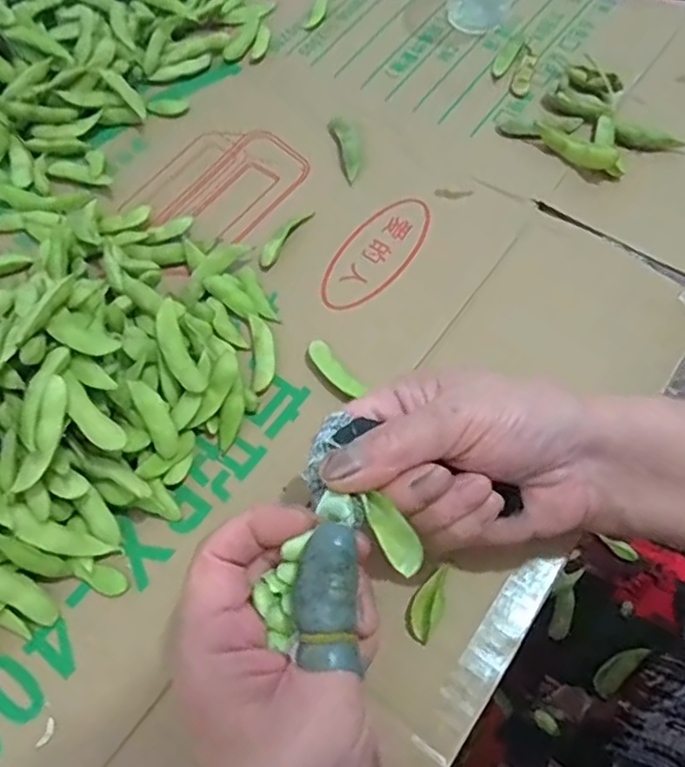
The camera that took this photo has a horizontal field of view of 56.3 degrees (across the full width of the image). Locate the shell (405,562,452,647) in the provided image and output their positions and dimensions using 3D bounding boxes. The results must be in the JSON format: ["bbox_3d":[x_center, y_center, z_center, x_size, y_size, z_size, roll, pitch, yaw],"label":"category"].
[{"bbox_3d":[0.041,0.099,0.294,0.015,0.006,0.036,32,69,17],"label":"shell"}]

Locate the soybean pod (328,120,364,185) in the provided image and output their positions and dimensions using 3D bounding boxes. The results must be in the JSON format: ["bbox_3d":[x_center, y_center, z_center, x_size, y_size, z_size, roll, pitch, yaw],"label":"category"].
[{"bbox_3d":[0.005,-0.159,0.429,0.017,0.006,0.054,-14,64,-5],"label":"soybean pod"}]

